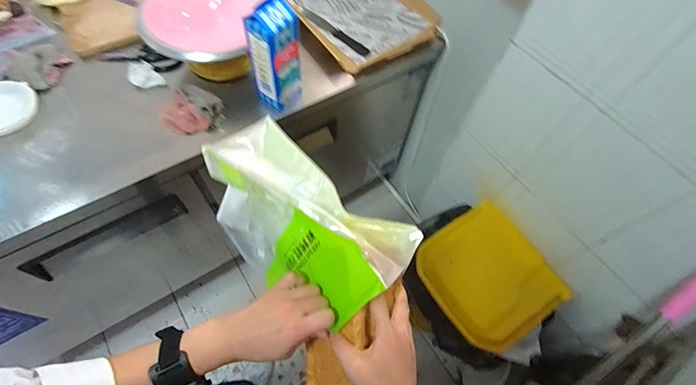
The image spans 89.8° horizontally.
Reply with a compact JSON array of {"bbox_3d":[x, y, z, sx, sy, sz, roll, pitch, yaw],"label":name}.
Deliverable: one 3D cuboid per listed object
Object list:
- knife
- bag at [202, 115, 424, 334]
[{"bbox_3d":[-0.034,-0.424,0.921,0.230,0.016,0.037,38,65,16],"label":"knife"},{"bbox_3d":[-0.061,0.045,0.478,0.272,0.166,0.128,38,65,16],"label":"bag"}]

